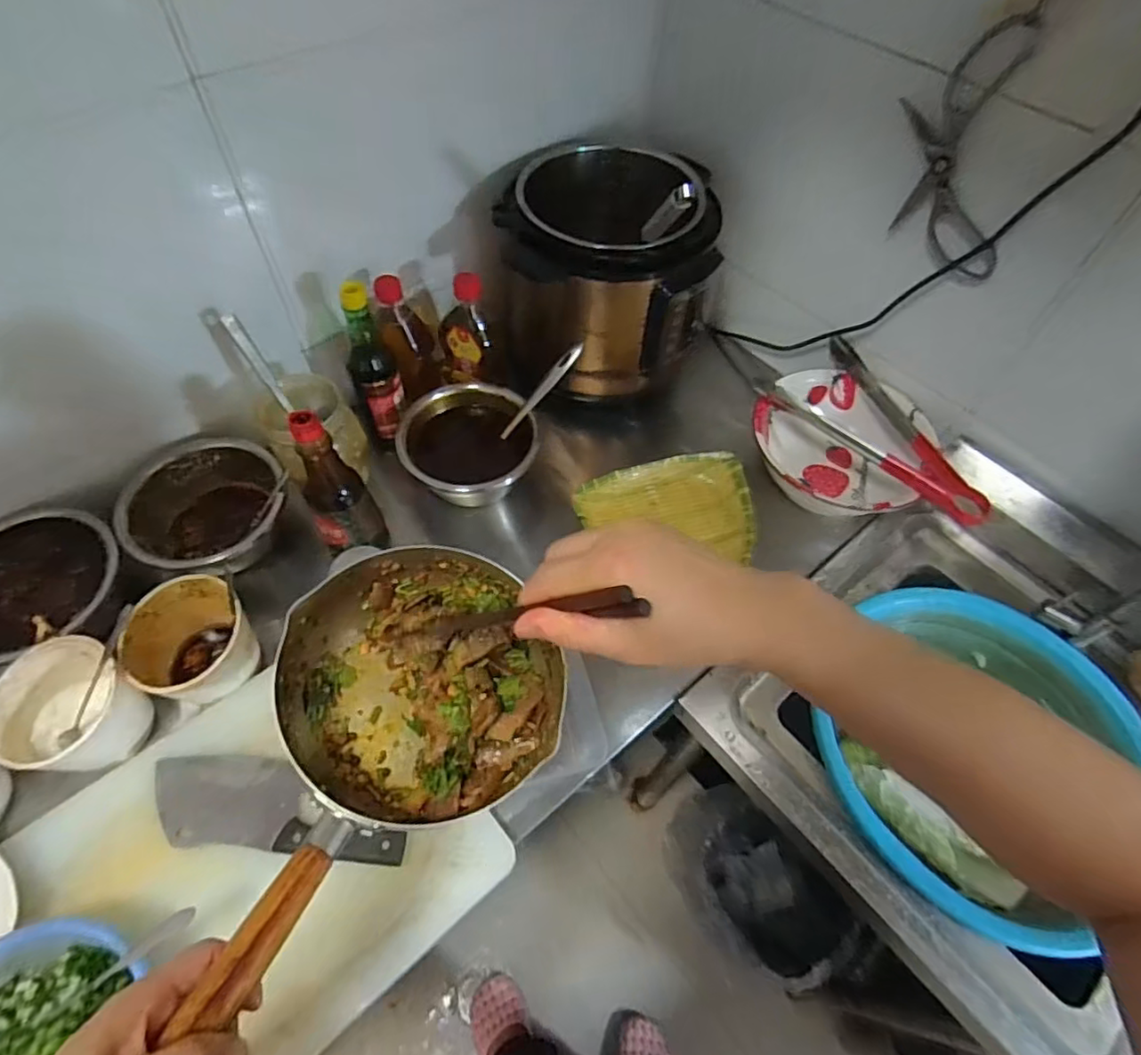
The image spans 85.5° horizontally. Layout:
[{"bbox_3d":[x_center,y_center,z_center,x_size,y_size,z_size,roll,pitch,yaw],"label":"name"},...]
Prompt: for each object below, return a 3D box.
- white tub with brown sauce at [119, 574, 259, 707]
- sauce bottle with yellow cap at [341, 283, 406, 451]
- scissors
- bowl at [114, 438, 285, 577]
[{"bbox_3d":[-0.378,0.126,0.636,0.114,0.106,0.109,1,58,-2],"label":"white tub with brown sauce"},{"bbox_3d":[-0.245,-0.185,0.779,0.062,0.251,0.062,-14,60,-12],"label":"sauce bottle with yellow cap"},{"bbox_3d":[0.386,-0.367,0.624,0.018,0.224,0.103,-34,40,-29],"label":"scissors"},{"bbox_3d":[-0.414,-0.019,0.719,0.163,0.096,0.151,1,58,-2],"label":"bowl"}]

